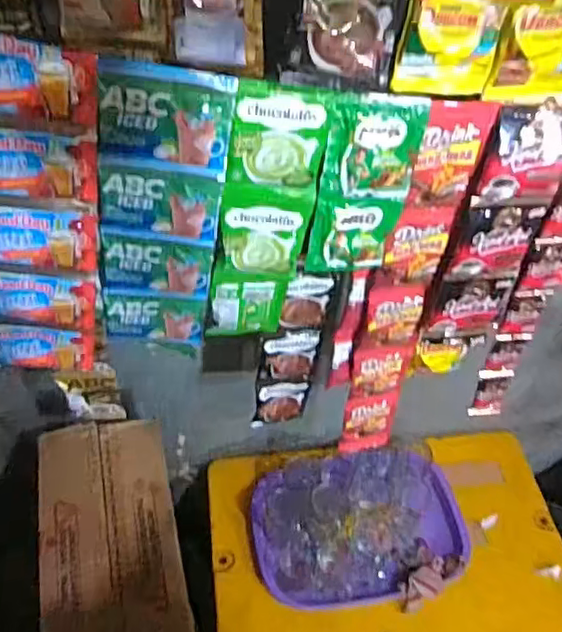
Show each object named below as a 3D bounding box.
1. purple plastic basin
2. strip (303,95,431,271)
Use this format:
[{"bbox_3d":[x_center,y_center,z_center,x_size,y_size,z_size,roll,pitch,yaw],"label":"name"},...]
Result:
[{"bbox_3d":[0.154,0.408,1.204,0.400,0.082,0.257,-4,50,-6],"label":"purple plastic basin"},{"bbox_3d":[0.083,-0.124,0.623,0.091,0.203,0.010,1,44,-9],"label":"strip"}]

